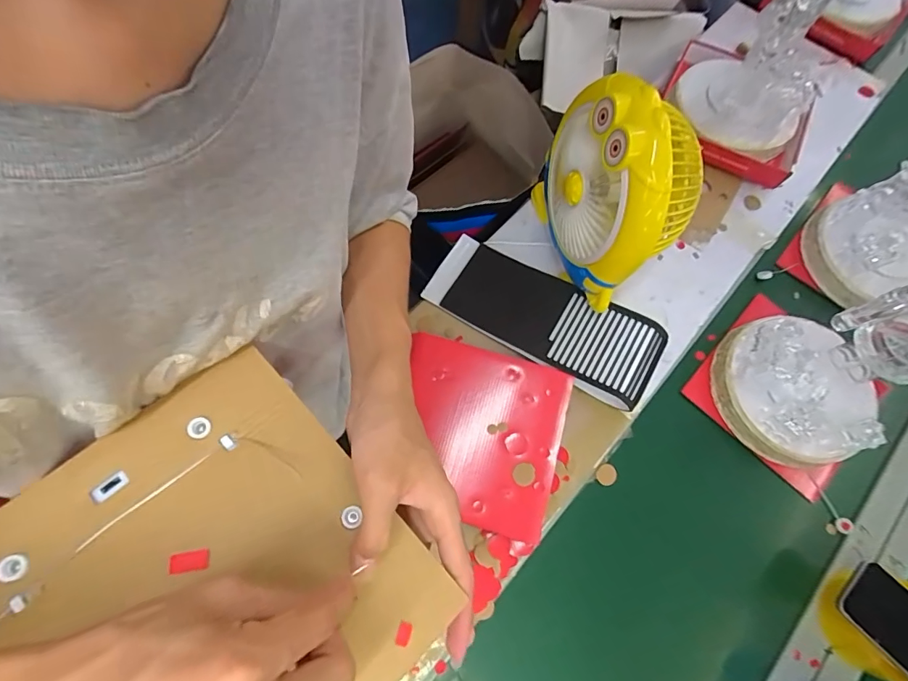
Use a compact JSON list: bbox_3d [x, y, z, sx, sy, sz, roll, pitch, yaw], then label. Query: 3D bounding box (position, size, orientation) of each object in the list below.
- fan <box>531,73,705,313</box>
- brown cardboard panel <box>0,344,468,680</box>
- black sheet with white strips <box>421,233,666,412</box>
[{"bbox_3d":[0.216,-0.195,0.579,0.145,0.235,0.242,-10,70,-2],"label":"fan"},{"bbox_3d":[-0.143,0.140,0.245,0.214,0.009,0.214,-41,77,-20],"label":"brown cardboard panel"},{"bbox_3d":[0.125,-0.034,0.660,0.339,0.039,0.132,30,74,12],"label":"black sheet with white strips"}]

